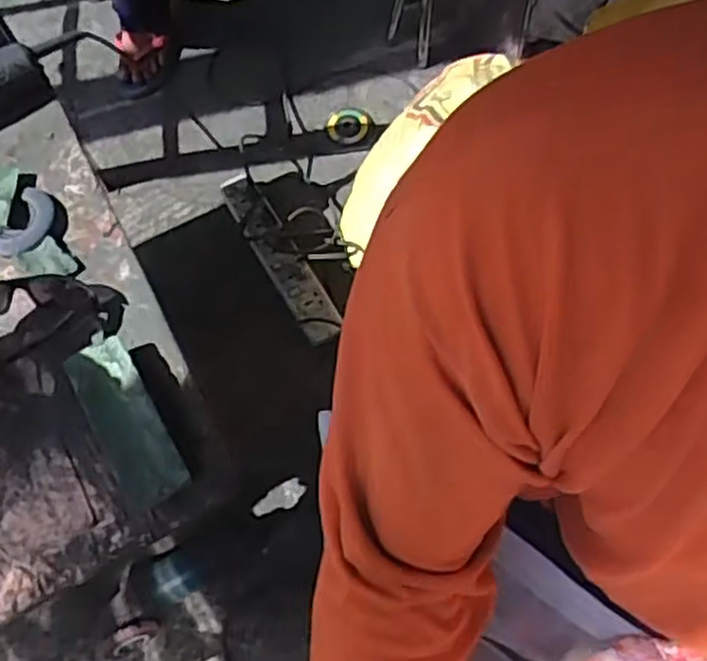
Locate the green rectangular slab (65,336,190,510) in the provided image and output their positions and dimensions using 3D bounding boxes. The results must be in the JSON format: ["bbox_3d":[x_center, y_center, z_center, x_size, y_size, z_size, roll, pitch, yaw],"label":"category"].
[{"bbox_3d":[-0.232,0.097,0.766,0.070,0.042,0.181,-28,69,-9],"label":"green rectangular slab"}]

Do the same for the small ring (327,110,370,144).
[{"bbox_3d":[-0.010,-0.380,1.369,0.075,0.021,0.072,-1,67,2],"label":"small ring"}]

